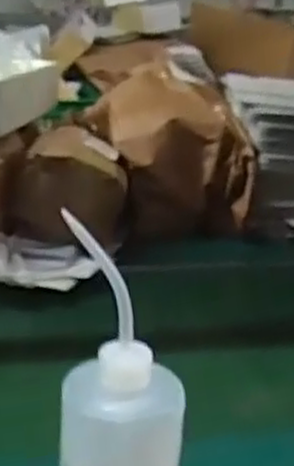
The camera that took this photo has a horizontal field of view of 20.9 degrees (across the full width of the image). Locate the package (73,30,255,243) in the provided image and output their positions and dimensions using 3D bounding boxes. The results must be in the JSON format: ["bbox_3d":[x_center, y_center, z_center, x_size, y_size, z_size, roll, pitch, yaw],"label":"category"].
[{"bbox_3d":[0.031,-0.151,1.222,0.208,0.242,0.256,-1,21,-15],"label":"package"}]

